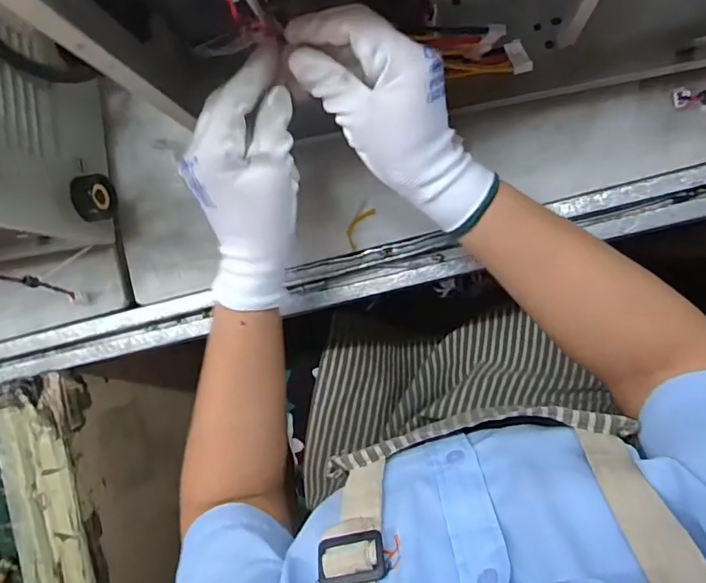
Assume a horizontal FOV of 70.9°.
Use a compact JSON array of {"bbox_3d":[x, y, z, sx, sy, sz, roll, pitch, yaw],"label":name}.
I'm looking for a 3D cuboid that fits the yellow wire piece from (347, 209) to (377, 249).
[{"bbox_3d":[0.005,-0.057,0.432,0.015,0.005,0.037,28,100,-17],"label":"yellow wire piece"}]

